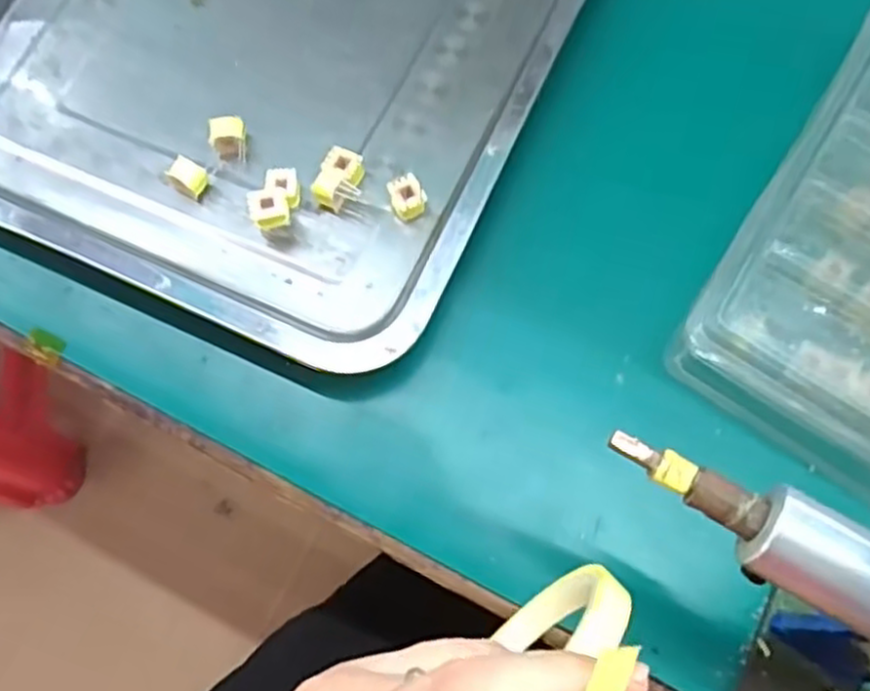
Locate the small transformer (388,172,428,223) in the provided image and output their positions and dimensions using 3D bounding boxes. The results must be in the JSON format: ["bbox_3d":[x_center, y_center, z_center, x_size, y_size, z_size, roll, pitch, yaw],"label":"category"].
[{"bbox_3d":[-0.012,-0.067,0.349,0.016,0.015,0.018,-25,73,-7],"label":"small transformer"}]

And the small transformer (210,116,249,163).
[{"bbox_3d":[-0.098,-0.099,0.360,0.016,0.012,0.019,3,72,2],"label":"small transformer"}]

